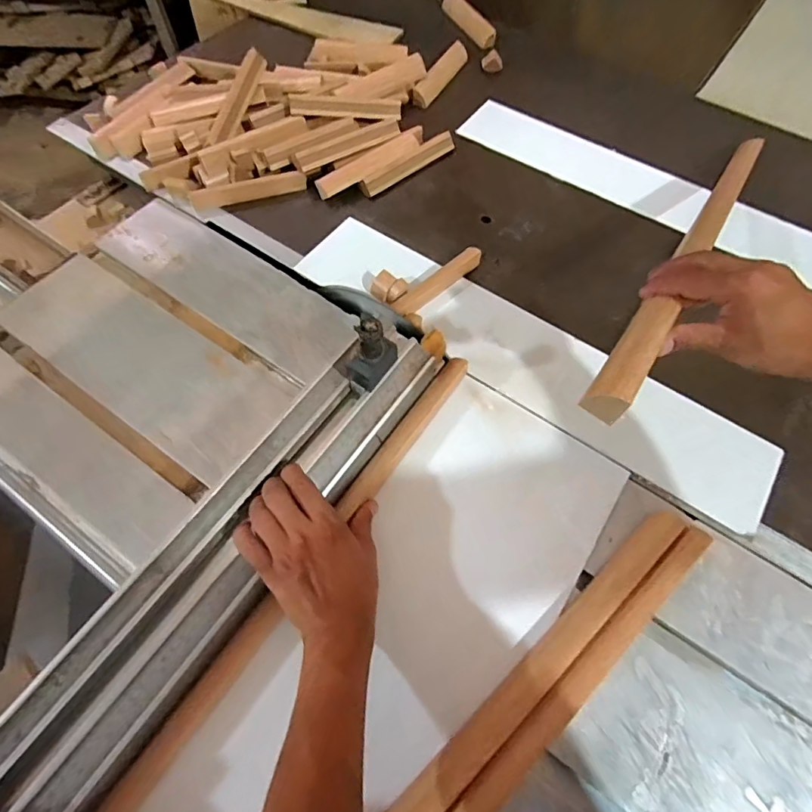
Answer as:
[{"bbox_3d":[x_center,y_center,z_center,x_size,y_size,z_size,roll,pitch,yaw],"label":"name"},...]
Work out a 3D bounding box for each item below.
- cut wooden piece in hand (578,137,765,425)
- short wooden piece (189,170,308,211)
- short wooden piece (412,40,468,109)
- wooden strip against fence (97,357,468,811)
[{"bbox_3d":[0.310,-0.180,0.505,0.028,0.035,0.644,33,52,15],"label":"cut wooden piece in hand"},{"bbox_3d":[-0.223,-0.308,0.680,0.158,0.014,0.031,-16,64,-9],"label":"short wooden piece"},{"bbox_3d":[0.061,-0.566,0.812,0.041,0.021,0.172,25,65,12],"label":"short wooden piece"},{"bbox_3d":[-0.098,0.155,0.436,0.022,0.018,0.549,32,67,15],"label":"wooden strip against fence"}]

